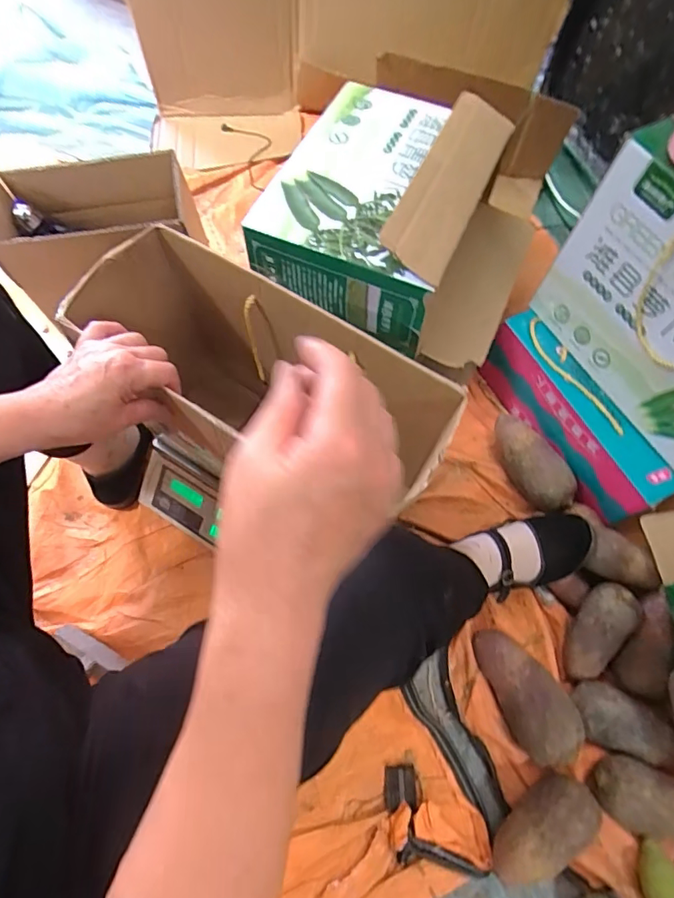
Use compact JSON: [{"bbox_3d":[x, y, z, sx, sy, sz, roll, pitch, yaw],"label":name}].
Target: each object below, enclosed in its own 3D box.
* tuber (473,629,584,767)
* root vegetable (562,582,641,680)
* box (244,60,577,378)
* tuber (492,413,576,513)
[{"bbox_3d":[0.243,0.316,0.618,0.074,0.079,0.159,-23,69,-11],"label":"tuber"},{"bbox_3d":[0.347,0.245,0.630,0.060,0.054,0.139,21,111,8],"label":"root vegetable"},{"bbox_3d":[0.104,-0.342,0.688,0.353,0.196,0.358,22,68,9],"label":"box"},{"bbox_3d":[0.298,0.024,0.738,0.066,0.078,0.162,-27,69,-12],"label":"tuber"}]

